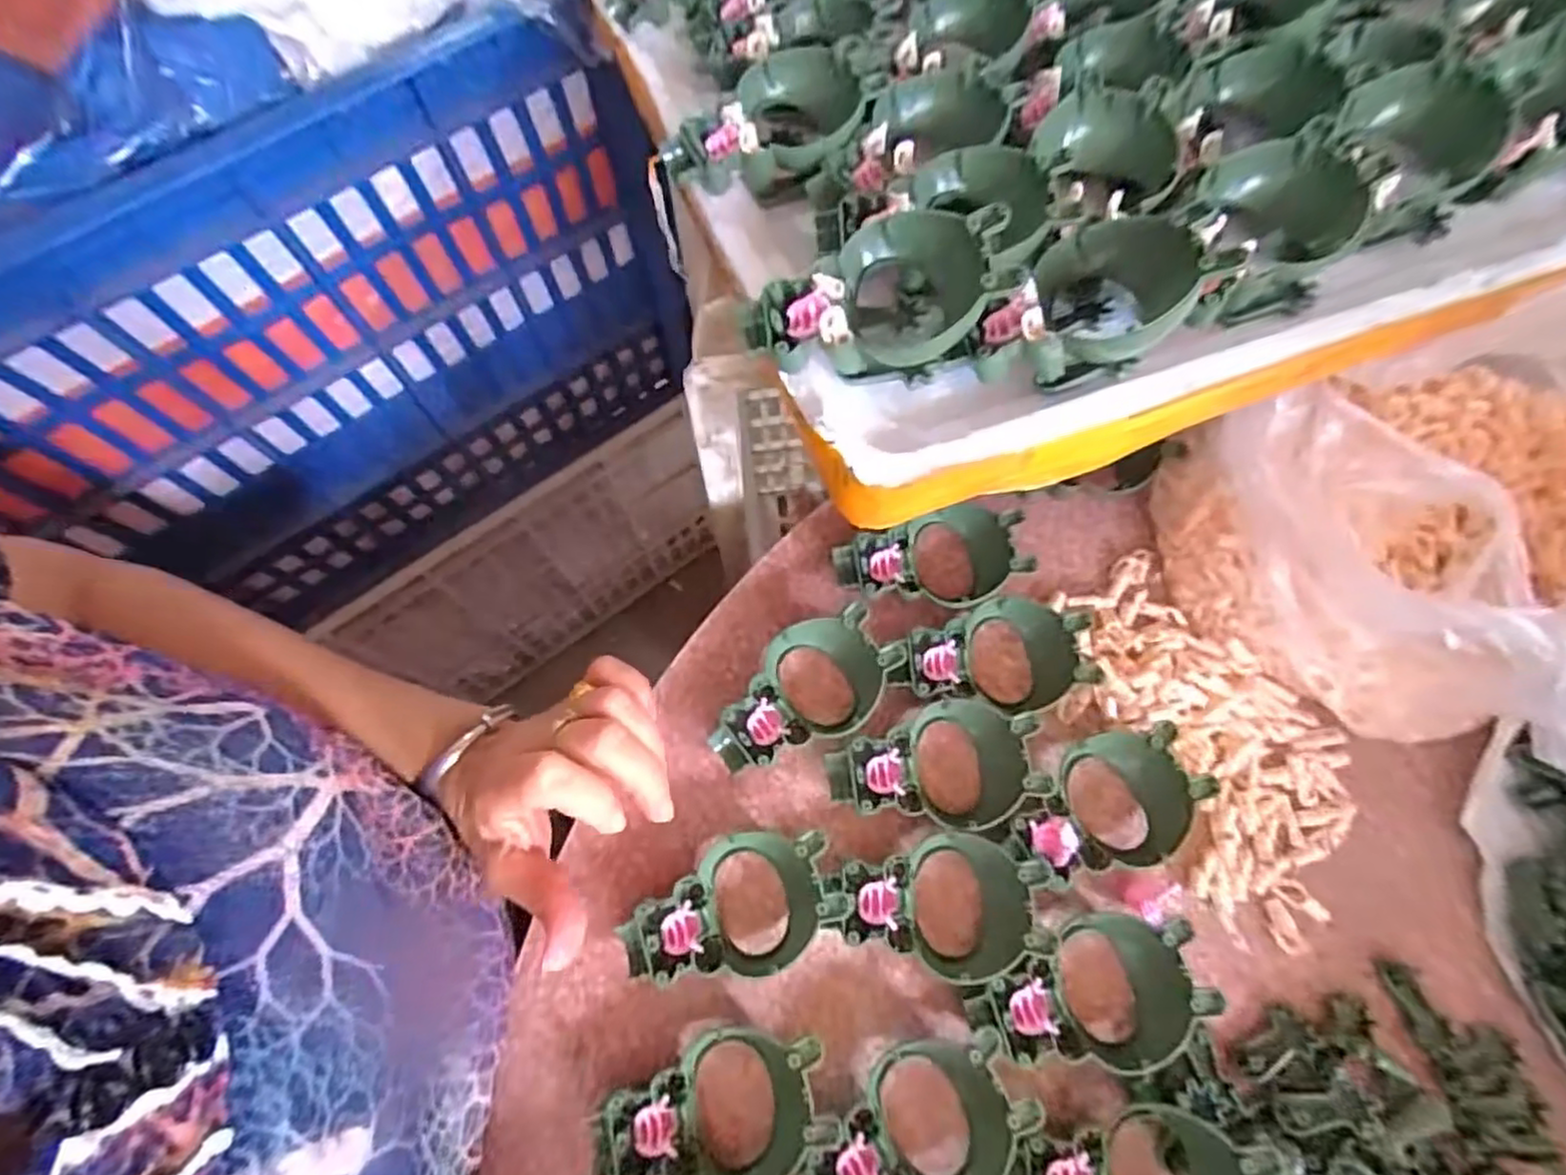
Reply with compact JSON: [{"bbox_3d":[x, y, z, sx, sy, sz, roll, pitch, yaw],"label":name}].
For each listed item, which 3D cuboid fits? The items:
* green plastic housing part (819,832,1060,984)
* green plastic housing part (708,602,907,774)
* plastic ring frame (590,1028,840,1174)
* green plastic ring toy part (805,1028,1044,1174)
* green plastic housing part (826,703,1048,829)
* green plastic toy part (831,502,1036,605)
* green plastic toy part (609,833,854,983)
[{"bbox_3d":[0.069,0.146,0.318,0.097,0.027,0.059,2,68,3],"label":"green plastic housing part"},{"bbox_3d":[0.010,0.056,0.354,0.101,0.030,0.059,-34,71,-11],"label":"green plastic housing part"},{"bbox_3d":[-0.032,0.222,0.293,0.103,0.025,0.055,-5,68,0],"label":"plastic ring frame"},{"bbox_3d":[0.055,0.230,0.286,0.098,0.024,0.055,-32,70,-10],"label":"green plastic ring toy part"},{"bbox_3d":[0.073,0.089,0.339,0.101,0.027,0.058,-6,68,0],"label":"green plastic housing part"},{"bbox_3d":[0.080,-0.013,0.379,0.101,0.029,0.056,-6,68,0],"label":"green plastic toy part"},{"bbox_3d":[-0.023,0.152,0.319,0.100,0.027,0.057,-25,69,-8],"label":"green plastic toy part"}]

